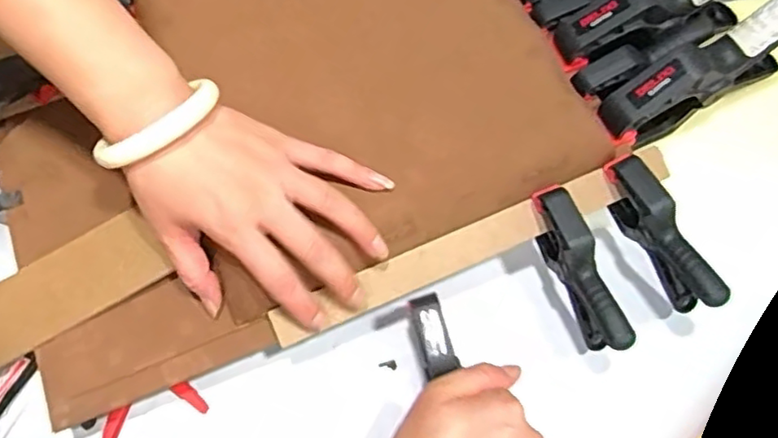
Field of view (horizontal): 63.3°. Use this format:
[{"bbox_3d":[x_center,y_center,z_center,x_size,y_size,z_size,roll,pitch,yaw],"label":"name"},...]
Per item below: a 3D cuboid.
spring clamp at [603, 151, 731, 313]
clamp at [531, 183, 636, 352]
[{"bbox_3d":[0.185,0.013,0.439,0.020,0.066,0.112,-25,71,-13],"label":"spring clamp"},{"bbox_3d":[0.128,0.035,0.427,0.020,0.060,0.116,-21,89,-11],"label":"clamp"}]

